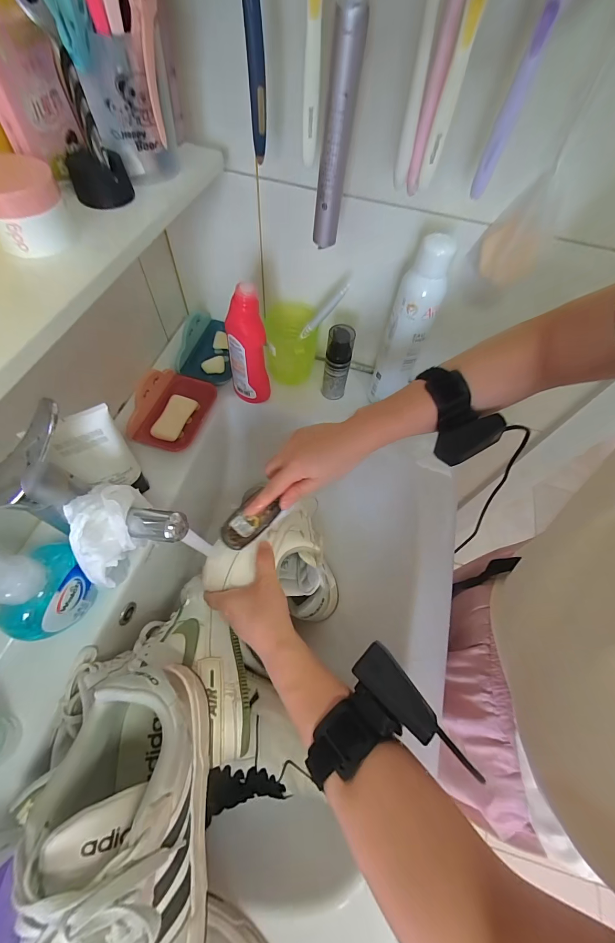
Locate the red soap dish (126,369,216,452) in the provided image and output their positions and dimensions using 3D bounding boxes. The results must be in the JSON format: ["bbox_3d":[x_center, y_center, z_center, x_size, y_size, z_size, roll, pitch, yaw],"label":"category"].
[{"bbox_3d":[-0.200,-0.096,0.506,0.081,0.063,0.130,19,62,6],"label":"red soap dish"}]

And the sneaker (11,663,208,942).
[{"bbox_3d":[-0.124,0.266,0.225,0.092,0.094,0.224,-6,62,-8],"label":"sneaker"}]

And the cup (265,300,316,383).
[{"bbox_3d":[-0.026,-0.200,0.540,0.075,0.086,0.081,0,61,-4],"label":"cup"}]

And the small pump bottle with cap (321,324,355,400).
[{"bbox_3d":[0.045,-0.163,0.530,0.037,0.121,0.037,4,61,-2],"label":"small pump bottle with cap"}]

